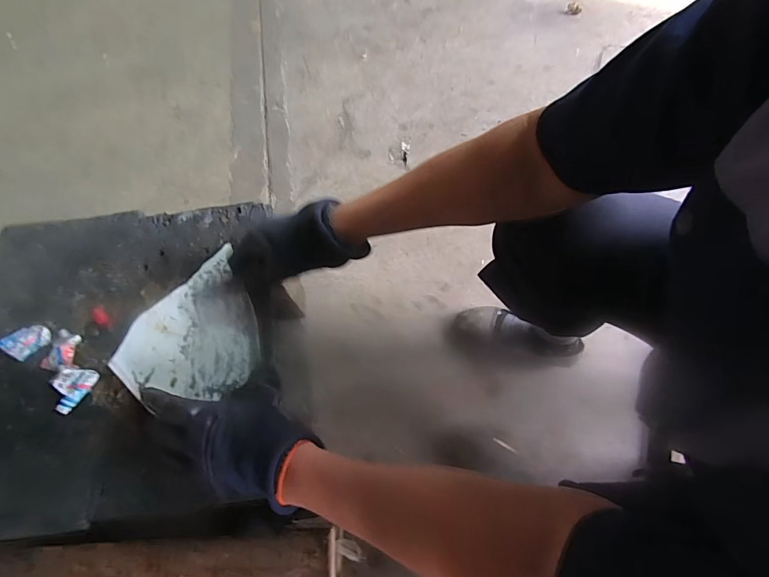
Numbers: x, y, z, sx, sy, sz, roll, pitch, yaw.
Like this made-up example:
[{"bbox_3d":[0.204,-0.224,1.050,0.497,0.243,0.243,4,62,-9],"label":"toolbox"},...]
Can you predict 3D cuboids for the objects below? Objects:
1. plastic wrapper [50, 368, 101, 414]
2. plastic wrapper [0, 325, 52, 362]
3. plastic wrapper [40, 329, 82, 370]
[{"bbox_3d":[-0.325,0.101,0.403,0.030,0.016,0.045,27,69,12],"label":"plastic wrapper"},{"bbox_3d":[-0.381,0.055,0.414,0.017,0.032,0.038,25,69,11],"label":"plastic wrapper"},{"bbox_3d":[-0.344,0.068,0.420,0.037,0.016,0.041,15,63,7],"label":"plastic wrapper"}]

